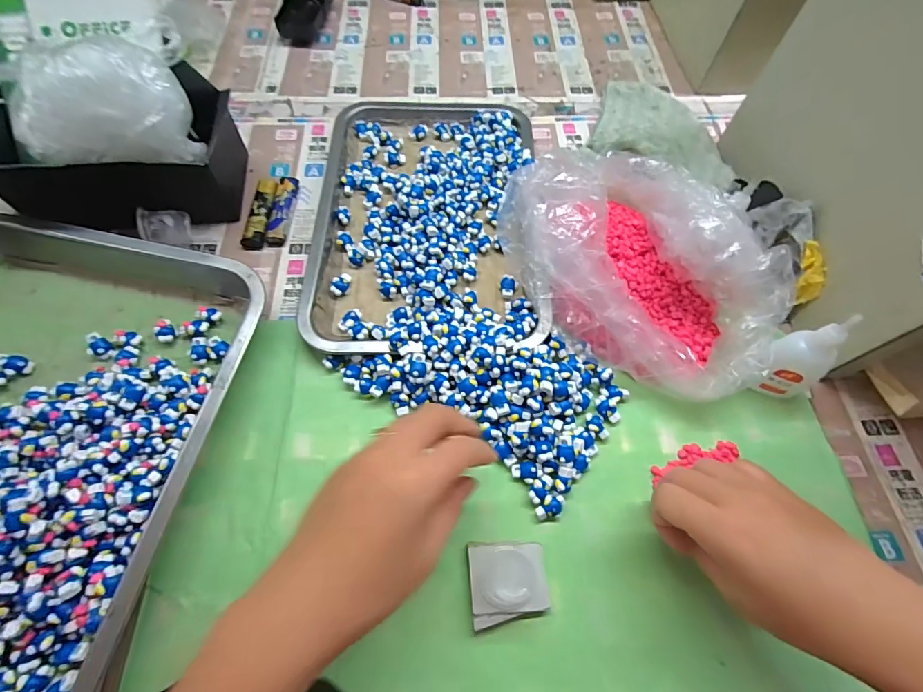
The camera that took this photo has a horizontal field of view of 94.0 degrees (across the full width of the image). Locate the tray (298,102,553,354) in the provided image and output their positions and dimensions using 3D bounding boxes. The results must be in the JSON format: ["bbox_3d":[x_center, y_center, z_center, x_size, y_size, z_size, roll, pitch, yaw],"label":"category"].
[{"bbox_3d":[-0.032,-0.137,0.414,0.201,0.030,0.320,2,63,-1],"label":"tray"}]

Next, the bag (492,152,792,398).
[{"bbox_3d":[0.142,-0.075,0.355,0.166,0.087,0.248,-16,64,-10],"label":"bag"}]

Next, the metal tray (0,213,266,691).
[{"bbox_3d":[-0.319,0.081,0.283,0.285,0.046,0.368,8,63,2],"label":"metal tray"}]

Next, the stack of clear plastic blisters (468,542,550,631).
[{"bbox_3d":[0.031,0.154,0.279,0.049,0.013,0.044,-4,63,-4],"label":"stack of clear plastic blisters"}]

